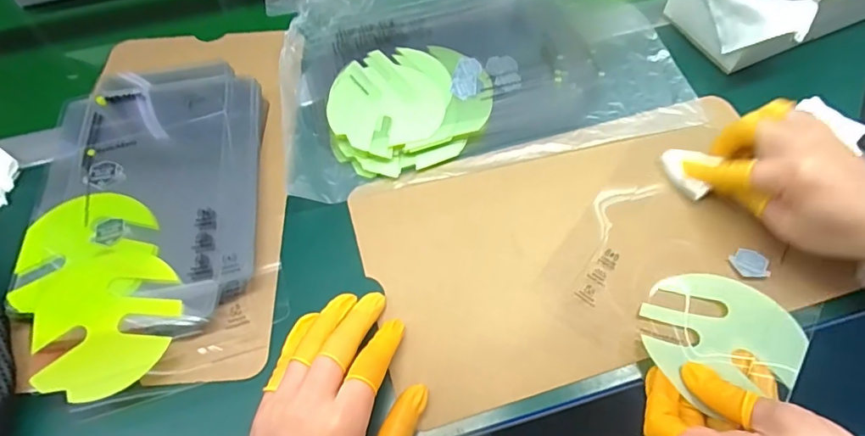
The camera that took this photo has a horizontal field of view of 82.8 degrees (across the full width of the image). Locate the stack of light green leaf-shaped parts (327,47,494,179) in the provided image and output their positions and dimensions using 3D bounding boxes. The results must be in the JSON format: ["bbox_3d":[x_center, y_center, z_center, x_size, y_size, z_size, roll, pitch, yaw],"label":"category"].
[{"bbox_3d":[-0.018,-0.093,0.417,0.132,0.023,0.119,-9,60,-4],"label":"stack of light green leaf-shaped parts"}]

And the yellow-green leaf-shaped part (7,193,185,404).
[{"bbox_3d":[-0.222,0.045,0.326,0.091,0.010,0.146,-29,63,-15],"label":"yellow-green leaf-shaped part"}]

